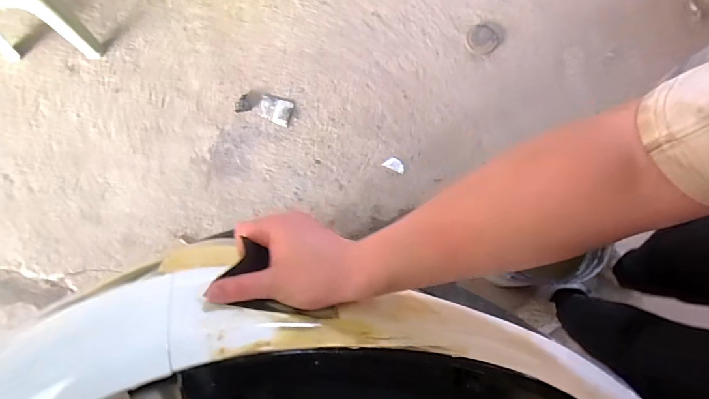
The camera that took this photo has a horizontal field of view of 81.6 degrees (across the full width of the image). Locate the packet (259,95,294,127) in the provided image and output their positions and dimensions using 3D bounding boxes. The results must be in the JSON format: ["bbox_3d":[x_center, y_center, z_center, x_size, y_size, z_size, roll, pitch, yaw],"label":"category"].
[{"bbox_3d":[-0.265,-0.297,1.369,0.110,0.009,0.084,17,75,3],"label":"packet"}]

